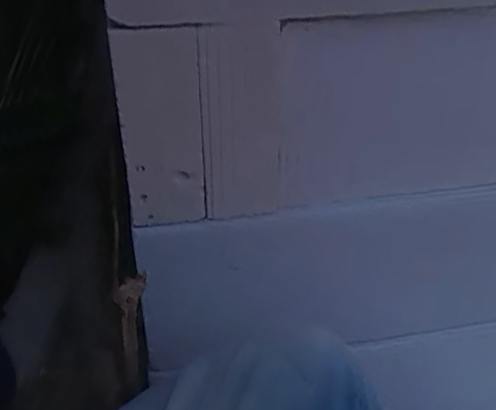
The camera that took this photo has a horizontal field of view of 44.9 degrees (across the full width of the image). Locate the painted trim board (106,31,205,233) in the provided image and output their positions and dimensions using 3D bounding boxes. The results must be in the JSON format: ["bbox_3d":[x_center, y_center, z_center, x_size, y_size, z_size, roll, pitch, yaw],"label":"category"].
[{"bbox_3d":[-0.077,-0.063,0.544,0.074,0.191,0.025,-8,31,-7],"label":"painted trim board"}]

